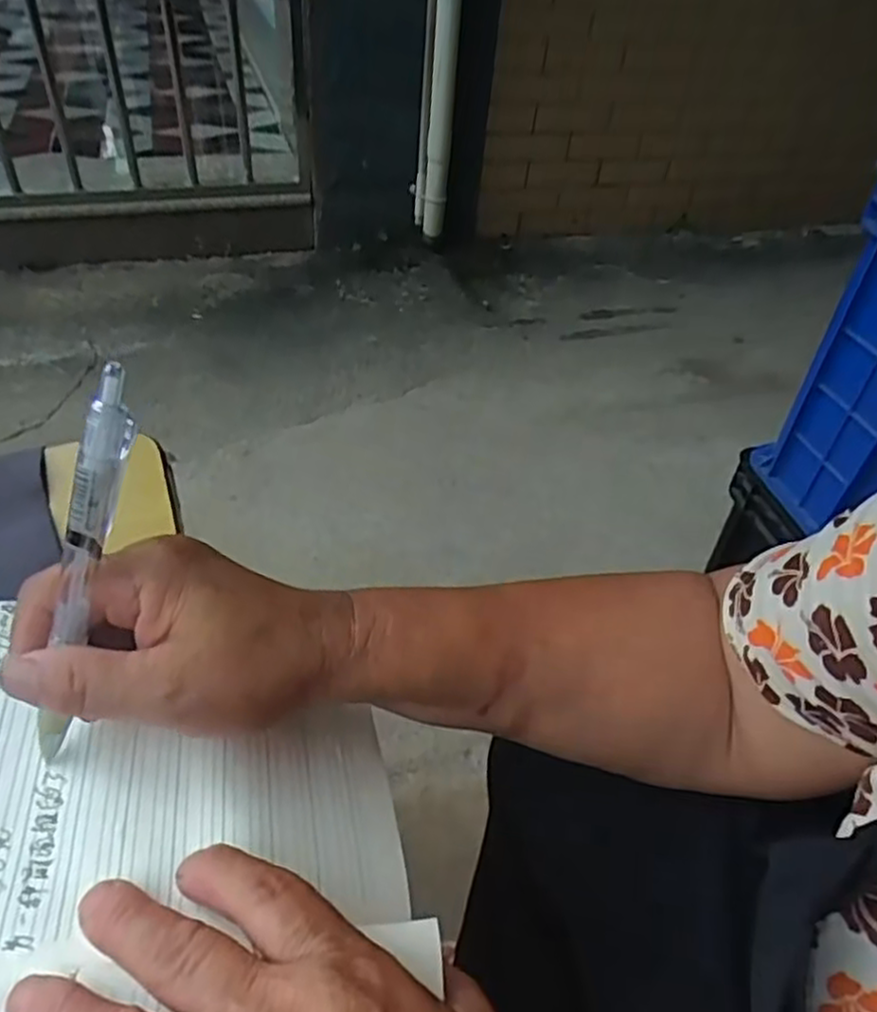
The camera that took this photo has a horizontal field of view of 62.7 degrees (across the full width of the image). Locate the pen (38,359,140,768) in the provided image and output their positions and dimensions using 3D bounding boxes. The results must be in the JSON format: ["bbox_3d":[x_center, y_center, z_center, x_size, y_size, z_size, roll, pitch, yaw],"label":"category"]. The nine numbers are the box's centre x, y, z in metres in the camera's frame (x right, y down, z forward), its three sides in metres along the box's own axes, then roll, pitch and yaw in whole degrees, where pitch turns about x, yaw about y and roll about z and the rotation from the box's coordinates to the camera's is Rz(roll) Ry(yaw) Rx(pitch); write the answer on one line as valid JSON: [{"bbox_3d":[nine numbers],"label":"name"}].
[{"bbox_3d":[-0.120,0.026,0.243,0.009,0.152,0.016,35,26,29],"label":"pen"}]

